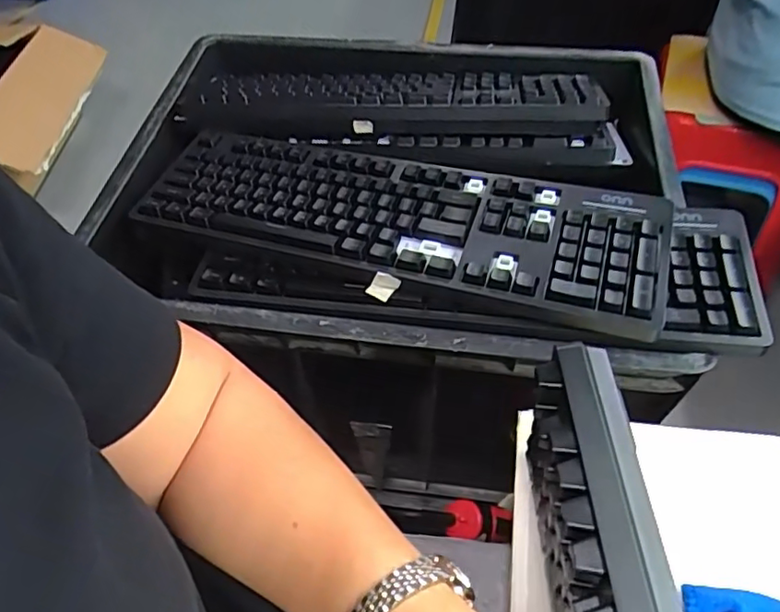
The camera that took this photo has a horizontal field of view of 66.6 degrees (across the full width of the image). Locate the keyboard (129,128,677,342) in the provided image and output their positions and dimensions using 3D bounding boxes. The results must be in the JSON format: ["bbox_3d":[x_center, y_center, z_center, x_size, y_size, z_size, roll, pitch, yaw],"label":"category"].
[{"bbox_3d":[-0.001,-0.075,0.506,0.444,0.040,0.143,16,54,14],"label":"keyboard"}]

